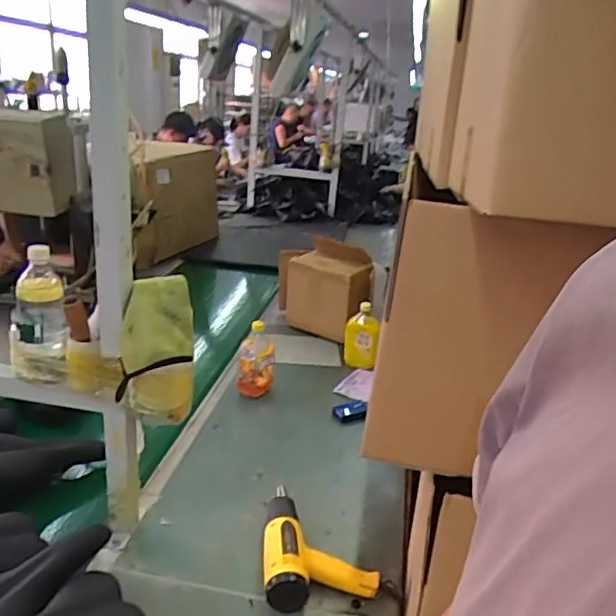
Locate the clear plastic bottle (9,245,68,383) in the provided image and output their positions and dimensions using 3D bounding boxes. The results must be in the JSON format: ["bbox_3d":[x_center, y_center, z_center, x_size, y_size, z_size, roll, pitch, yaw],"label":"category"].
[{"bbox_3d":[-0.441,0.014,0.944,0.091,0.206,0.099,-6,23,-26],"label":"clear plastic bottle"}]

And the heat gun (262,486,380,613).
[{"bbox_3d":[0.016,0.423,1.052,0.199,0.071,0.252,1,20,-6],"label":"heat gun"}]

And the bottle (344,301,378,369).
[{"bbox_3d":[0.158,0.087,1.733,0.100,0.182,0.078,6,20,7],"label":"bottle"}]

